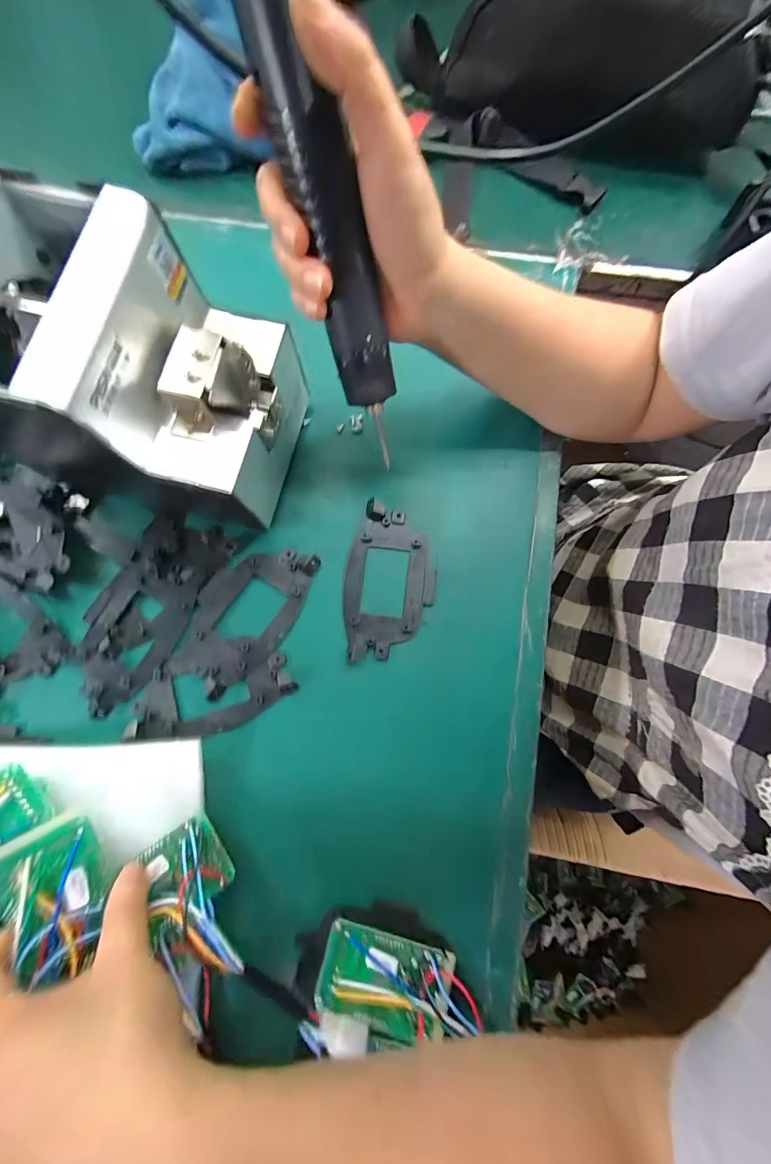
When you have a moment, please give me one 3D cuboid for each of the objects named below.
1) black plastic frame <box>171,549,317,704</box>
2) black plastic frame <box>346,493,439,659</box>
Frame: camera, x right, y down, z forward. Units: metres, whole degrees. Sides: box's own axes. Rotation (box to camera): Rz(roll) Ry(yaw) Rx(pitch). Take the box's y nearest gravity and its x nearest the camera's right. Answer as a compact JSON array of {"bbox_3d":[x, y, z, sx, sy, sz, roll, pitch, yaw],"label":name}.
[{"bbox_3d":[-0.109,0.023,0.294,0.071,0.009,0.121,28,80,6],"label":"black plastic frame"},{"bbox_3d":[0.003,-0.001,0.301,0.069,0.010,0.121,4,78,1],"label":"black plastic frame"}]

